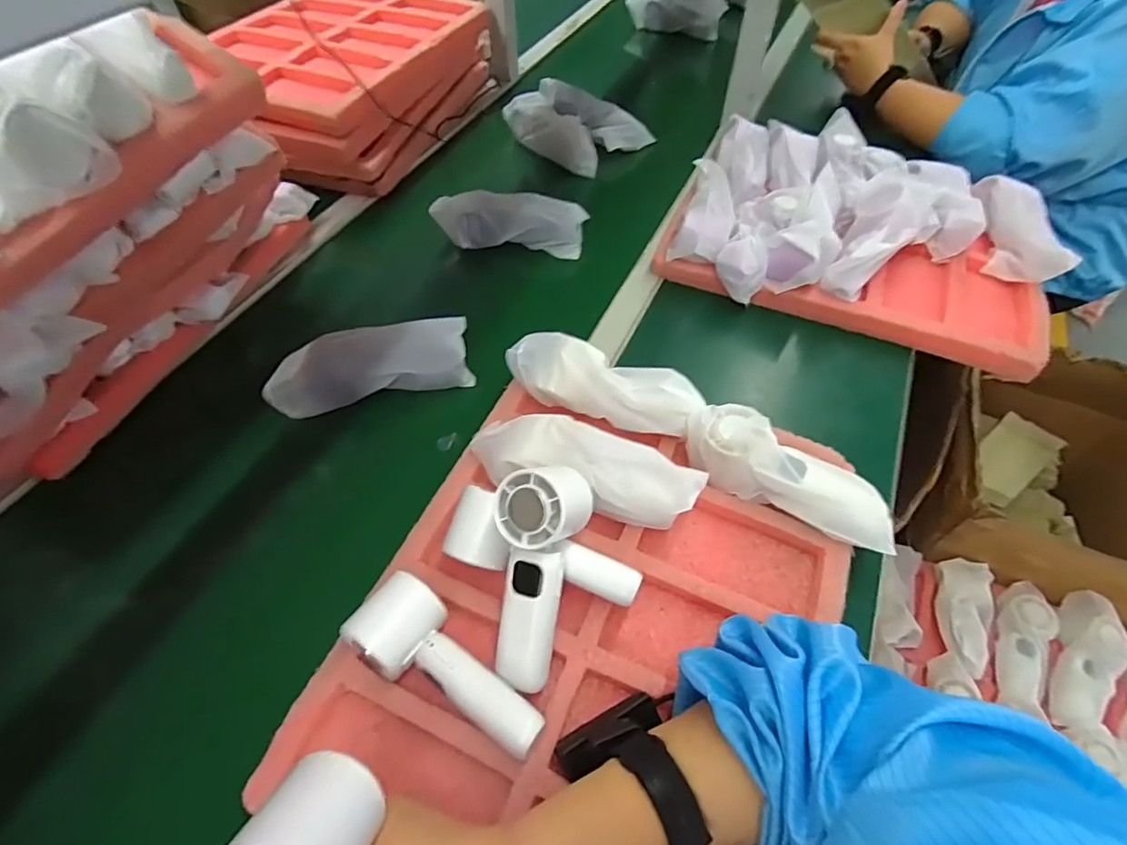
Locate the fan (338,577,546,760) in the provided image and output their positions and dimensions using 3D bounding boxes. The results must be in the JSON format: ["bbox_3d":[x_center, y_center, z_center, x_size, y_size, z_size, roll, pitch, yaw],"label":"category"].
[{"bbox_3d":[-0.078,0.172,0.370,0.144,0.049,0.059,31,60,20],"label":"fan"}]

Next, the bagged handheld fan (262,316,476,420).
[{"bbox_3d":[-0.202,-0.064,0.556,0.199,0.067,0.067,-9,55,-6],"label":"bagged handheld fan"}]

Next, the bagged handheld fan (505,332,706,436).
[{"bbox_3d":[0.033,-0.036,0.496,0.179,0.039,0.051,18,56,13],"label":"bagged handheld fan"}]

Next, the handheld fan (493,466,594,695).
[{"bbox_3d":[-0.018,0.104,0.378,0.062,0.153,0.042,7,10,6],"label":"handheld fan"}]

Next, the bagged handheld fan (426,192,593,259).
[{"bbox_3d":[-0.070,-0.262,0.706,0.190,0.065,0.040,1,54,1],"label":"bagged handheld fan"}]

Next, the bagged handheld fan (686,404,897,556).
[{"bbox_3d":[0.188,0.042,0.447,0.173,0.043,0.059,29,59,20],"label":"bagged handheld fan"}]

